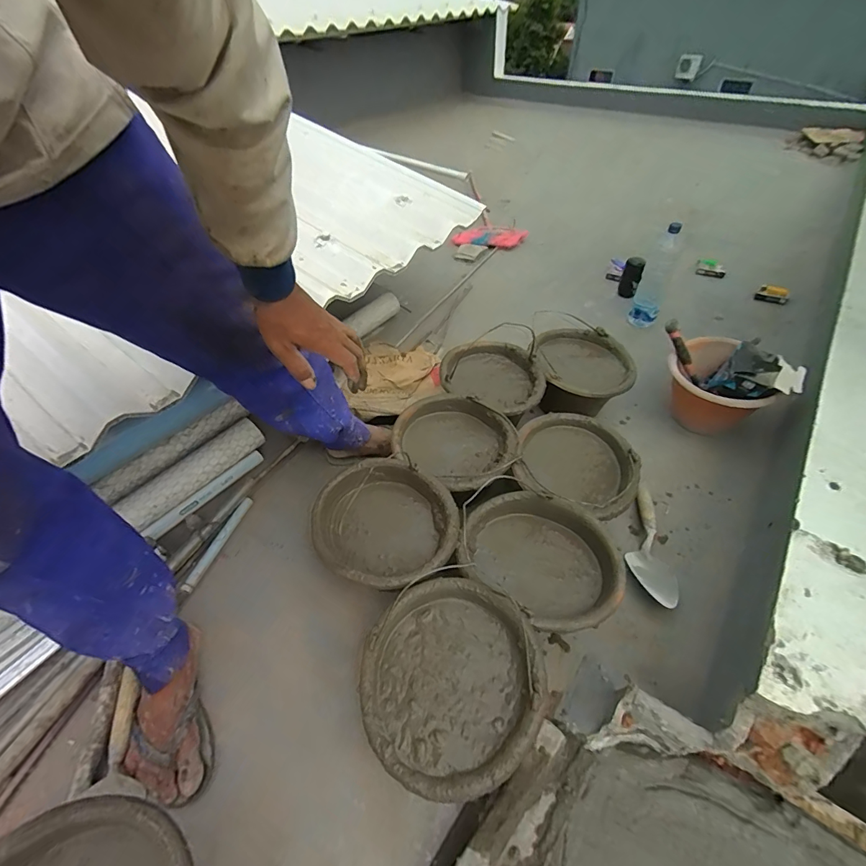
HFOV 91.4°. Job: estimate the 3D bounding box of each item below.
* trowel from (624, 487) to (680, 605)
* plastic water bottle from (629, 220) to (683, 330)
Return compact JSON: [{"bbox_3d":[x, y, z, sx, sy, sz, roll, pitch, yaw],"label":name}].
[{"bbox_3d":[0.426,0.213,0.842,0.090,0.040,0.276,0,48,2],"label":"trowel"},{"bbox_3d":[0.685,-0.474,1.300,0.075,0.302,0.076,8,49,9],"label":"plastic water bottle"}]

